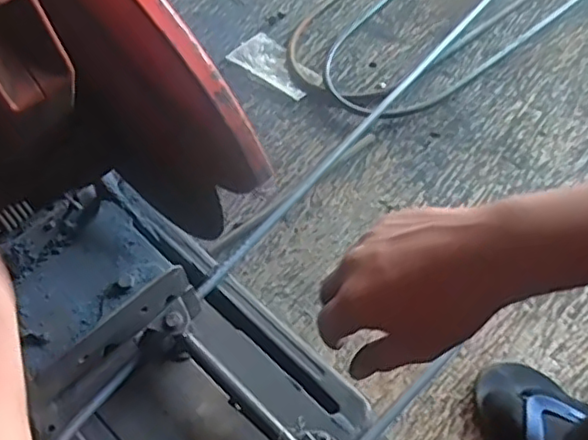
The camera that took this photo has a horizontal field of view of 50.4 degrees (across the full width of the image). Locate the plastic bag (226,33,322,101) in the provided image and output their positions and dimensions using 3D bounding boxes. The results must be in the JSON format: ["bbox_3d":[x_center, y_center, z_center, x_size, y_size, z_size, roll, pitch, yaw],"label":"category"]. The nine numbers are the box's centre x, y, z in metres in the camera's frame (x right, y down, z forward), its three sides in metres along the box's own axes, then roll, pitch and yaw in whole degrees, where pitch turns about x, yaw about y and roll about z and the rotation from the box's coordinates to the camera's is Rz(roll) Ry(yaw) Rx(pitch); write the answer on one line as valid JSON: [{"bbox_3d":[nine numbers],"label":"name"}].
[{"bbox_3d":[-0.027,-0.240,0.974,0.147,0.007,0.076,38,69,22],"label":"plastic bag"}]

